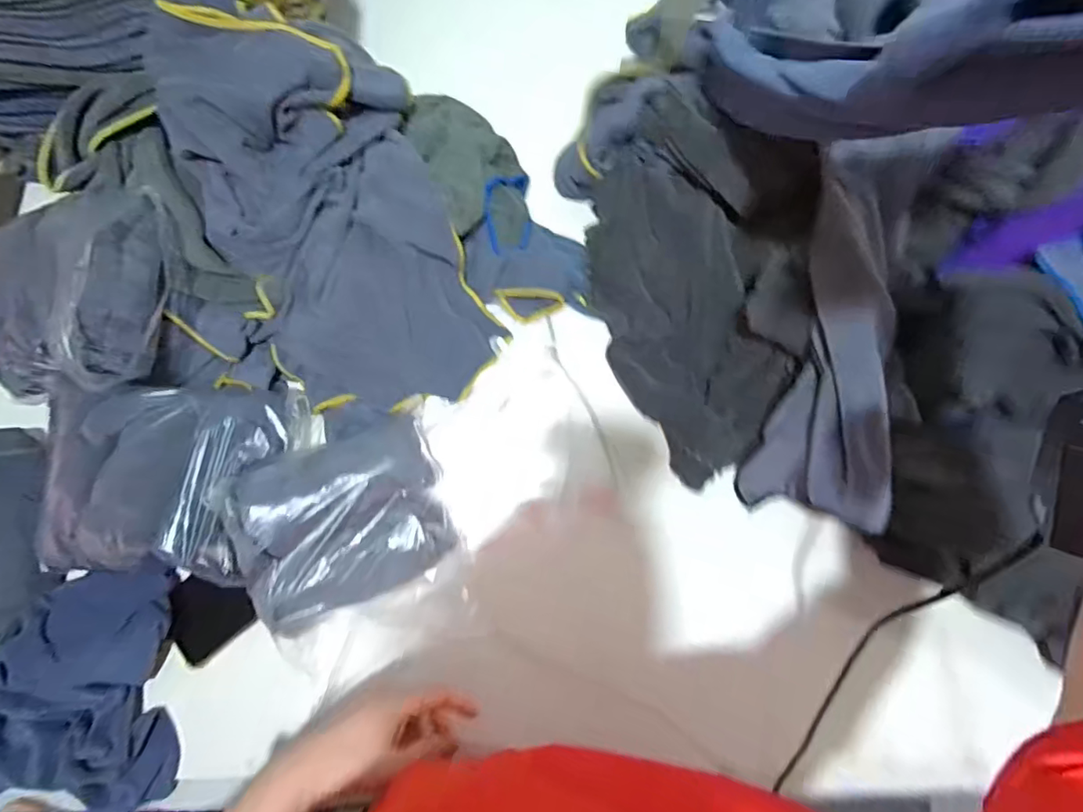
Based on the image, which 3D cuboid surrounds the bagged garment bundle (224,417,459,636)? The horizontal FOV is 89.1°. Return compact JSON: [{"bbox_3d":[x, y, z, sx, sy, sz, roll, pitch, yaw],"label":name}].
[{"bbox_3d":[-0.179,0.098,0.497,0.173,0.053,0.147,-23,77,-4],"label":"bagged garment bundle"}]

